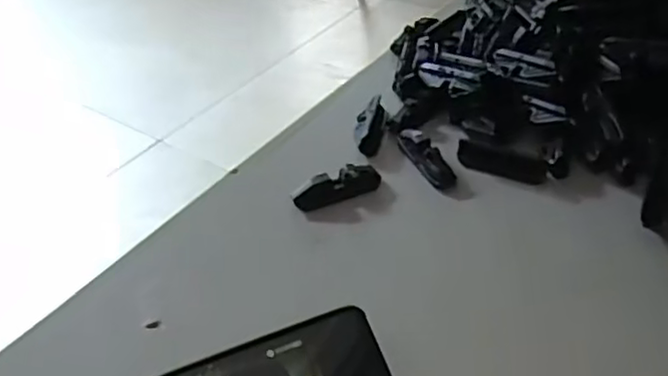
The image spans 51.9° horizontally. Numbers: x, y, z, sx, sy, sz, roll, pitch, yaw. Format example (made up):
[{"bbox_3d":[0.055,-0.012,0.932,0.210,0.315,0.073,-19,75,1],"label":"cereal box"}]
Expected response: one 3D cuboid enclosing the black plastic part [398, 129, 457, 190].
[{"bbox_3d":[0.076,-0.026,0.567,0.019,0.019,0.074,-19,41,-16],"label":"black plastic part"}]

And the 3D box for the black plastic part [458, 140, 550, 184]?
[{"bbox_3d":[0.134,-0.020,0.553,0.072,0.015,0.019,16,44,24],"label":"black plastic part"}]

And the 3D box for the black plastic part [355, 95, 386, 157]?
[{"bbox_3d":[0.031,-0.059,0.602,0.022,0.016,0.073,2,40,9],"label":"black plastic part"}]

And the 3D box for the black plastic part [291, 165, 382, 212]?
[{"bbox_3d":[0.002,-0.003,0.546,0.072,0.018,0.018,-19,41,-16],"label":"black plastic part"}]

